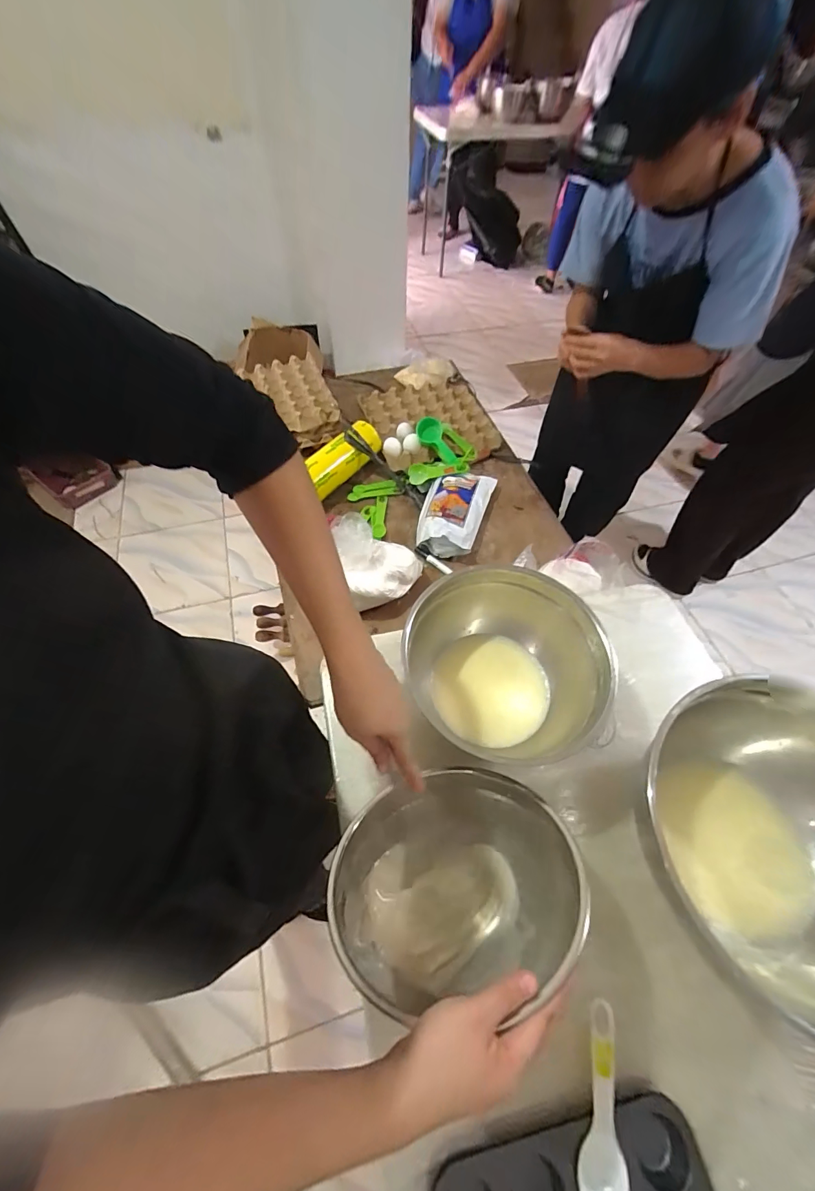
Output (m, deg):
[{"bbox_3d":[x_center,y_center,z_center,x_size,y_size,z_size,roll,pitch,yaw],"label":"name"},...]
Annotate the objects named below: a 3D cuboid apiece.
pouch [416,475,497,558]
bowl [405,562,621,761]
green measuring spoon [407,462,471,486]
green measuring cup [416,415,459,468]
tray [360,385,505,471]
[{"bbox_3d":[0.103,-0.194,0.914,0.132,0.049,0.239,16,59,9],"label":"pouch"},{"bbox_3d":[0.137,0.098,0.592,0.204,0.163,0.256,-35,65,-21],"label":"bowl"},{"bbox_3d":[0.071,-0.283,0.970,0.136,0.030,0.051,0,58,-1],"label":"green measuring spoon"},{"bbox_3d":[0.072,-0.354,0.980,0.054,0.037,0.136,-36,88,-21],"label":"green measuring cup"},{"bbox_3d":[0.052,-0.450,1.091,0.299,0.049,0.292,-15,59,-11],"label":"tray"}]

